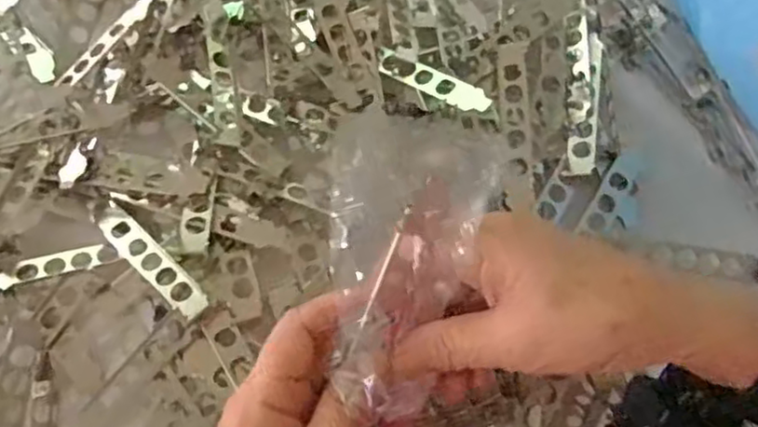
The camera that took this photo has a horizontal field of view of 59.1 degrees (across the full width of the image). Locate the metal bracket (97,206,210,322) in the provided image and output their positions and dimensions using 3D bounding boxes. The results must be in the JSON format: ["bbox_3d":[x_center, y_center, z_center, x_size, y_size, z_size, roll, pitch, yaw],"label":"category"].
[{"bbox_3d":[-0.138,0.027,0.403,0.020,0.009,0.107,-40,57,-21],"label":"metal bracket"}]

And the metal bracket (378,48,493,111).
[{"bbox_3d":[0.034,-0.087,0.436,0.095,0.005,0.018,31,76,33],"label":"metal bracket"}]

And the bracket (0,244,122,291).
[{"bbox_3d":[-0.199,0.031,0.412,0.070,0.005,0.017,-14,60,-12],"label":"bracket"}]

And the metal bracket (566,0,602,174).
[{"bbox_3d":[0.141,-0.094,0.461,0.023,0.014,0.149,5,68,0],"label":"metal bracket"}]

